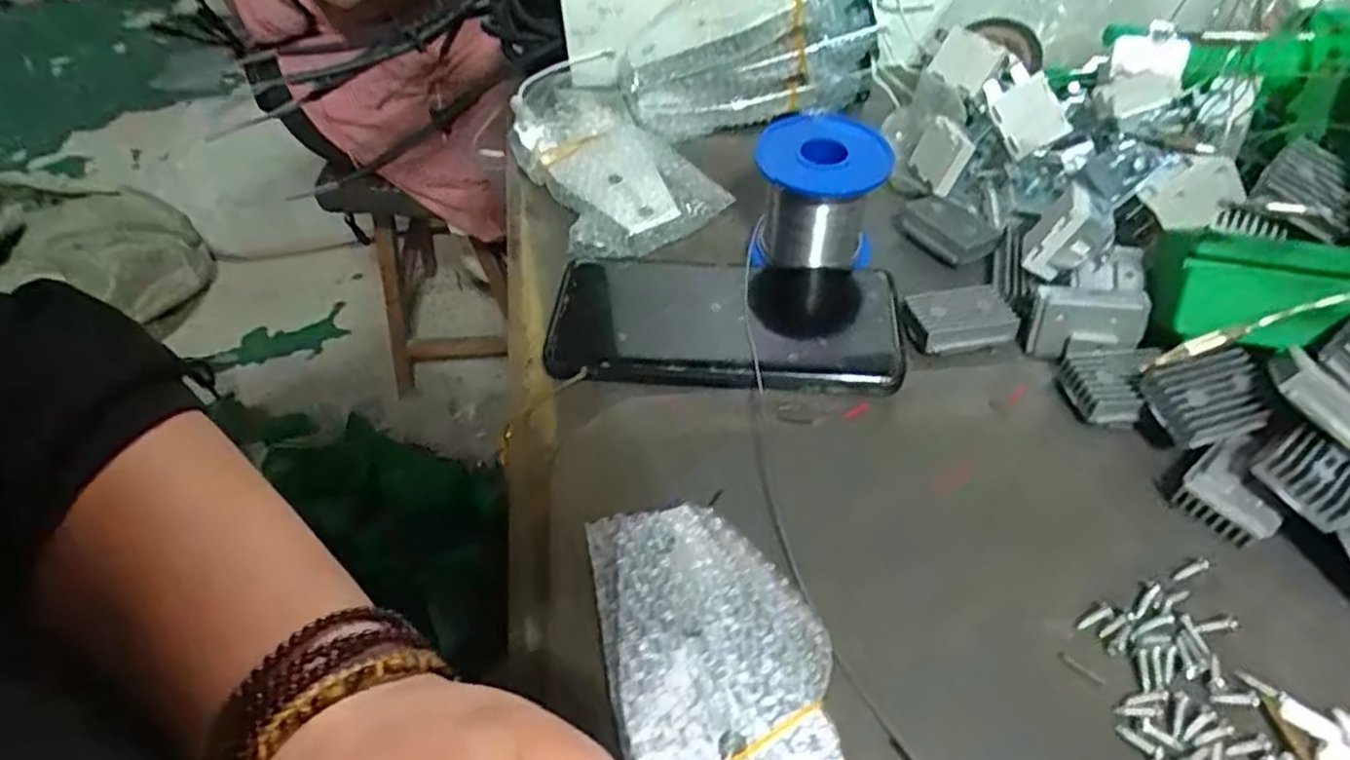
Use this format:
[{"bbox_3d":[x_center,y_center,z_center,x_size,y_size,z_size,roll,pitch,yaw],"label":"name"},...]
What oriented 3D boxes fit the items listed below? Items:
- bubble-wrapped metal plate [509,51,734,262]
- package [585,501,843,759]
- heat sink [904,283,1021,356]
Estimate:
[{"bbox_3d":[-0.043,-0.138,0.420,0.082,0.034,0.144,-24,54,-16],"label":"bubble-wrapped metal plate"},{"bbox_3d":[0.017,0.106,0.236,0.072,0.032,0.151,-10,51,-6],"label":"package"},{"bbox_3d":[0.137,-0.031,0.353,0.046,0.009,0.033,-7,51,-3],"label":"heat sink"}]

